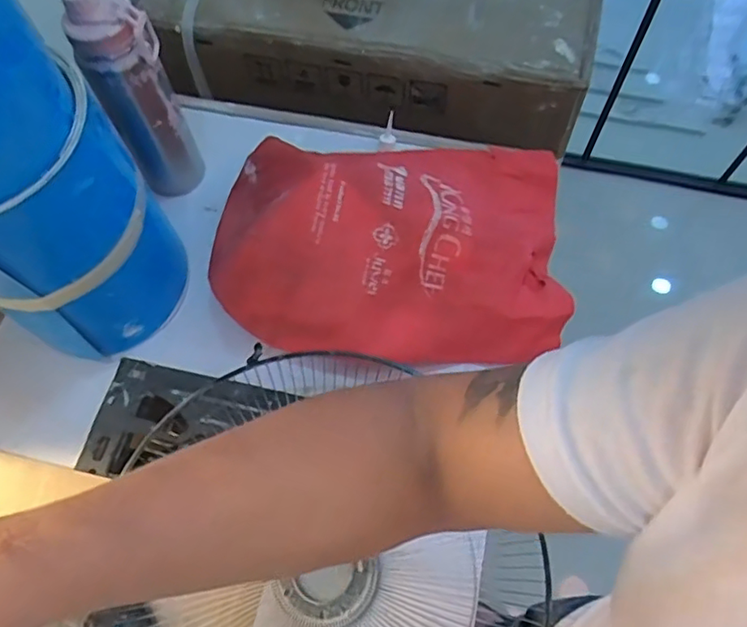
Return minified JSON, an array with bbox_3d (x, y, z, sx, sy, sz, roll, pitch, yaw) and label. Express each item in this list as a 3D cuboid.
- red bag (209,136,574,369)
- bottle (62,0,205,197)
[{"bbox_3d":[0.024,-0.099,0.693,0.411,0.123,0.291,0,65,0],"label":"red bag"},{"bbox_3d":[-0.260,-0.223,0.665,0.068,0.249,0.072,11,66,6],"label":"bottle"}]

